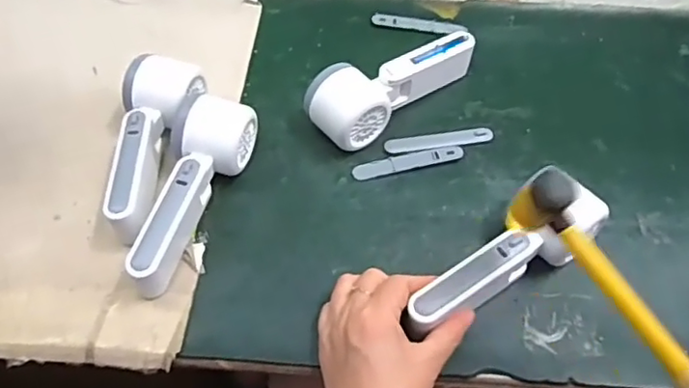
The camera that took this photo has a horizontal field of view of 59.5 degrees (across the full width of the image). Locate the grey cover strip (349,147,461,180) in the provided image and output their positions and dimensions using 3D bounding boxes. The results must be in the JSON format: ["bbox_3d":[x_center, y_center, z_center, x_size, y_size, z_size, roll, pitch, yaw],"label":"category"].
[{"bbox_3d":[0.055,-0.028,0.512,0.095,0.004,0.016,-13,56,-8],"label":"grey cover strip"}]

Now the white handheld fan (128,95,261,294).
[{"bbox_3d":[-0.125,-0.003,0.469,0.054,0.055,0.167,17,57,12],"label":"white handheld fan"}]

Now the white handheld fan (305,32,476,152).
[{"bbox_3d":[0.045,-0.102,0.538,0.169,0.049,0.057,-36,62,-22],"label":"white handheld fan"}]

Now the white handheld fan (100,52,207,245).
[{"bbox_3d":[-0.150,-0.038,0.488,0.062,0.054,0.158,-2,55,-1],"label":"white handheld fan"}]

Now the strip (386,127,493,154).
[{"bbox_3d":[0.084,-0.049,0.529,0.094,0.004,0.019,-9,55,-5],"label":"strip"}]

